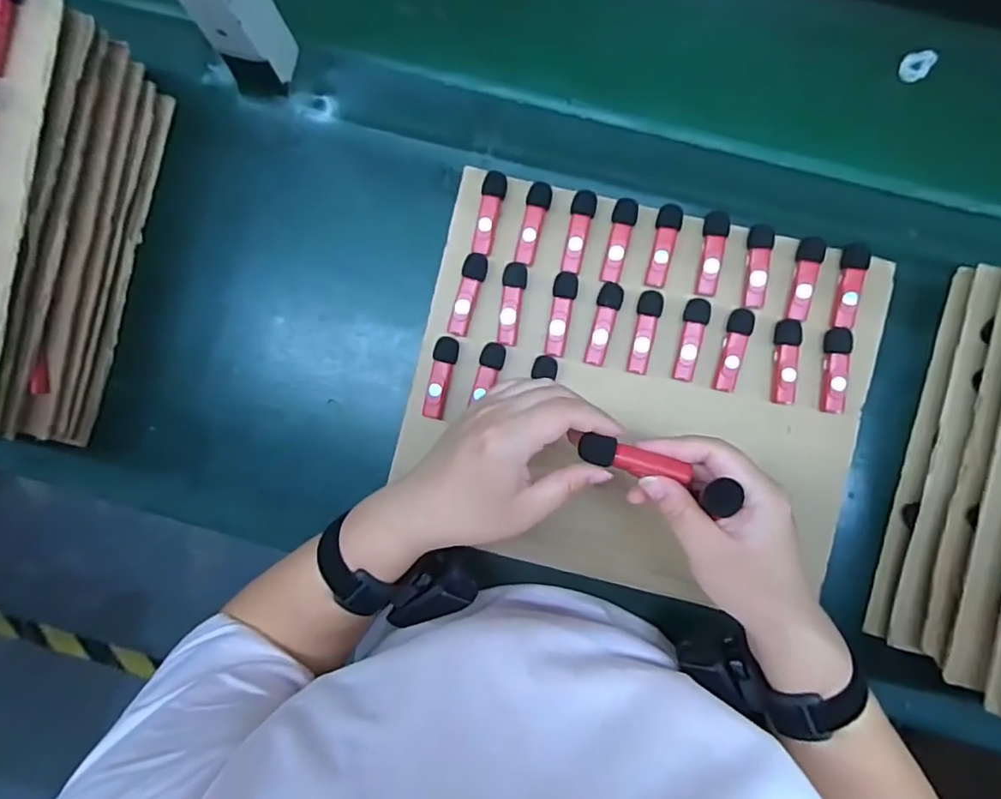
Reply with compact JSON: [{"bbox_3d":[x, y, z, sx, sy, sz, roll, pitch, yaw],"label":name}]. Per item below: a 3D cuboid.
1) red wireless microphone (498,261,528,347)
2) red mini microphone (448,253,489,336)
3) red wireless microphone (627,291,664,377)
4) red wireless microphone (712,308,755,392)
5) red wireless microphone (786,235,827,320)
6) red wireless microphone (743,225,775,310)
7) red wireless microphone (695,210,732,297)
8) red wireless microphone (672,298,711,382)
[{"bbox_3d":[0.009,-0.076,0.457,0.019,0.011,0.065,7,85,2],"label":"red wireless microphone"},{"bbox_3d":[-0.026,-0.084,0.457,0.019,0.009,0.066,15,86,3],"label":"red mini microphone"},{"bbox_3d":[0.115,-0.053,0.452,0.020,0.013,0.065,10,85,2],"label":"red wireless microphone"},{"bbox_3d":[0.183,-0.039,0.452,0.018,0.016,0.065,16,86,3],"label":"red wireless microphone"},{"bbox_3d":[0.238,-0.094,0.447,0.017,0.012,0.065,12,85,2],"label":"red wireless microphone"},{"bbox_3d":[0.202,-0.105,0.449,0.019,0.013,0.065,8,85,2],"label":"red wireless microphone"},{"bbox_3d":[0.168,-0.116,0.452,0.018,0.011,0.066,10,85,2],"label":"red wireless microphone"},{"bbox_3d":[0.151,-0.047,0.452,0.018,0.014,0.064,12,85,2],"label":"red wireless microphone"}]

